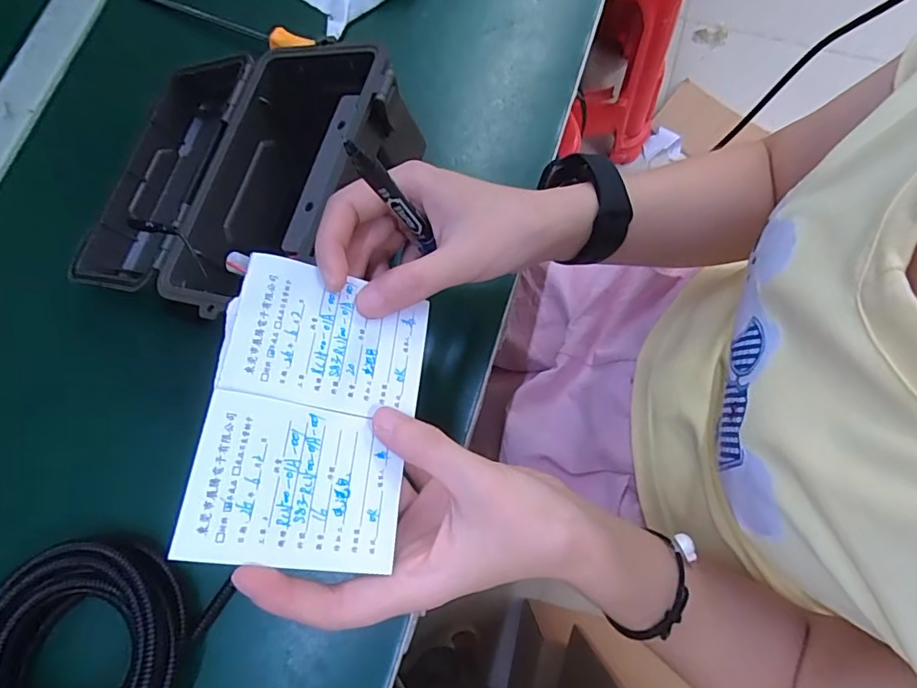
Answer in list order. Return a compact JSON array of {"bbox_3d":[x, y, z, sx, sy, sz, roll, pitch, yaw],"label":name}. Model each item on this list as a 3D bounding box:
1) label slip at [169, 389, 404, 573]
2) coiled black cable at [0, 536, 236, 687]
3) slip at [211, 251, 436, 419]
[{"bbox_3d":[-0.064,0.058,0.214,0.083,0.004,0.064,16,65,-25],"label":"label slip"},{"bbox_3d":[-0.218,0.177,0.298,0.122,0.049,0.128,24,77,8],"label":"coiled black cable"},{"bbox_3d":[-0.058,-0.002,0.238,0.086,0.004,0.062,14,70,-20],"label":"slip"}]

